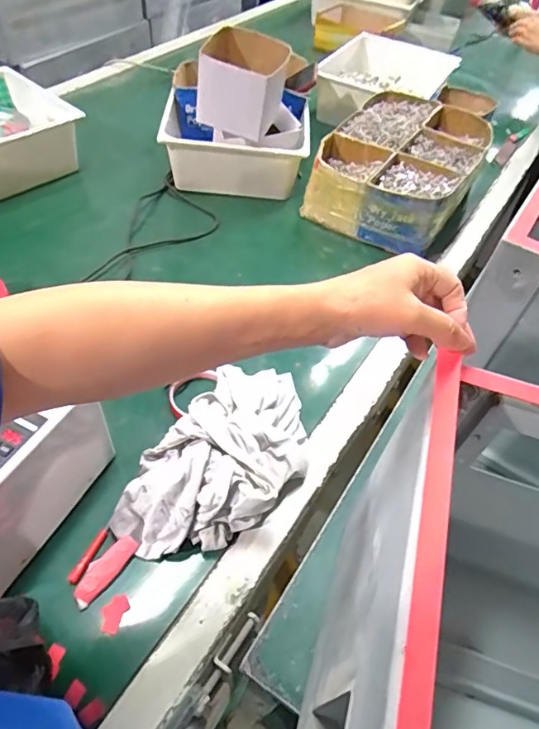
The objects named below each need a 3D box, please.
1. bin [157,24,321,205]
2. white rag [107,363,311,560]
[{"bbox_3d":[-0.054,-0.556,1.051,0.281,0.241,0.373,6,51,-1],"label":"bin"},{"bbox_3d":[-0.046,0.099,0.611,0.169,0.083,0.294,25,53,14],"label":"white rag"}]

